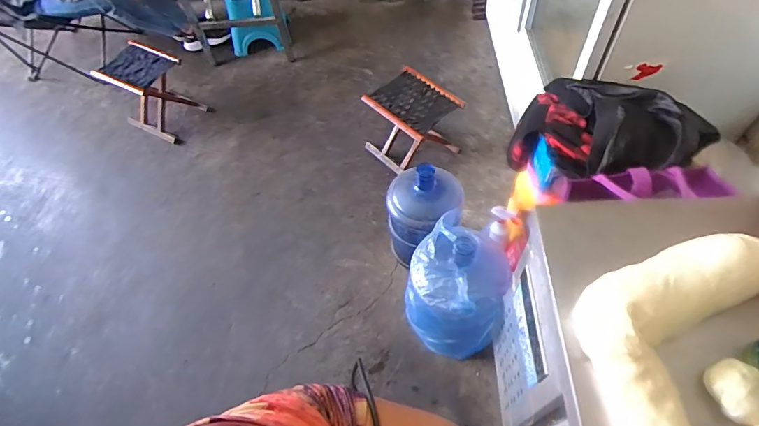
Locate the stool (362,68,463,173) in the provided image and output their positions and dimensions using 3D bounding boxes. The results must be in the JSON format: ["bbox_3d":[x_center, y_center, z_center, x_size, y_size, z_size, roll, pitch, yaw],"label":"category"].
[{"bbox_3d":[0.133,-0.348,1.744,0.306,0.285,0.282,34,66,23],"label":"stool"}]

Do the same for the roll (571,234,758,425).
[{"bbox_3d":[0.375,0.164,0.566,0.209,0.070,0.346,25,63,19],"label":"roll"}]

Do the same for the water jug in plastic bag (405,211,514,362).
[{"bbox_3d":[0.220,0.196,1.267,0.252,0.420,0.312,9,59,10],"label":"water jug in plastic bag"}]

